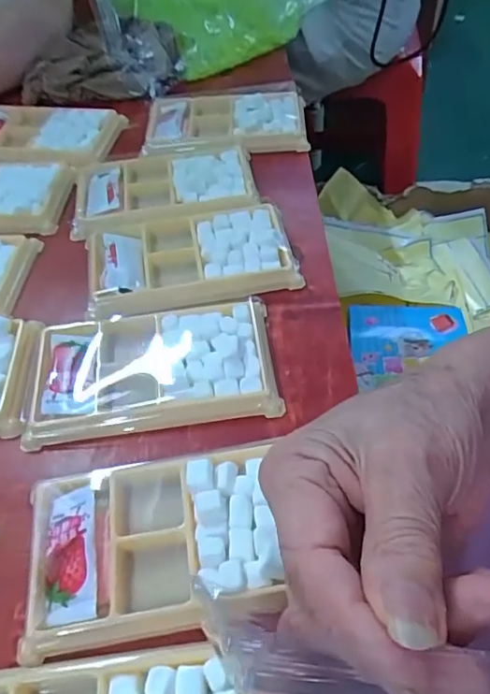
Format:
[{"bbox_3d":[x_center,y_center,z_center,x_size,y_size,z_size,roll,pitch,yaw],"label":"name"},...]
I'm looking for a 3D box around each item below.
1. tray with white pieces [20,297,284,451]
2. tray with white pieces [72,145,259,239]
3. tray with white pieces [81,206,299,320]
[{"bbox_3d":[-0.052,0.009,0.312,0.132,0.013,0.081,-7,51,-1],"label":"tray with white pieces"},{"bbox_3d":[-0.061,-0.116,0.417,0.134,0.023,0.084,-12,52,-5],"label":"tray with white pieces"},{"bbox_3d":[-0.037,-0.060,0.367,0.129,0.018,0.076,-11,51,-5],"label":"tray with white pieces"}]

